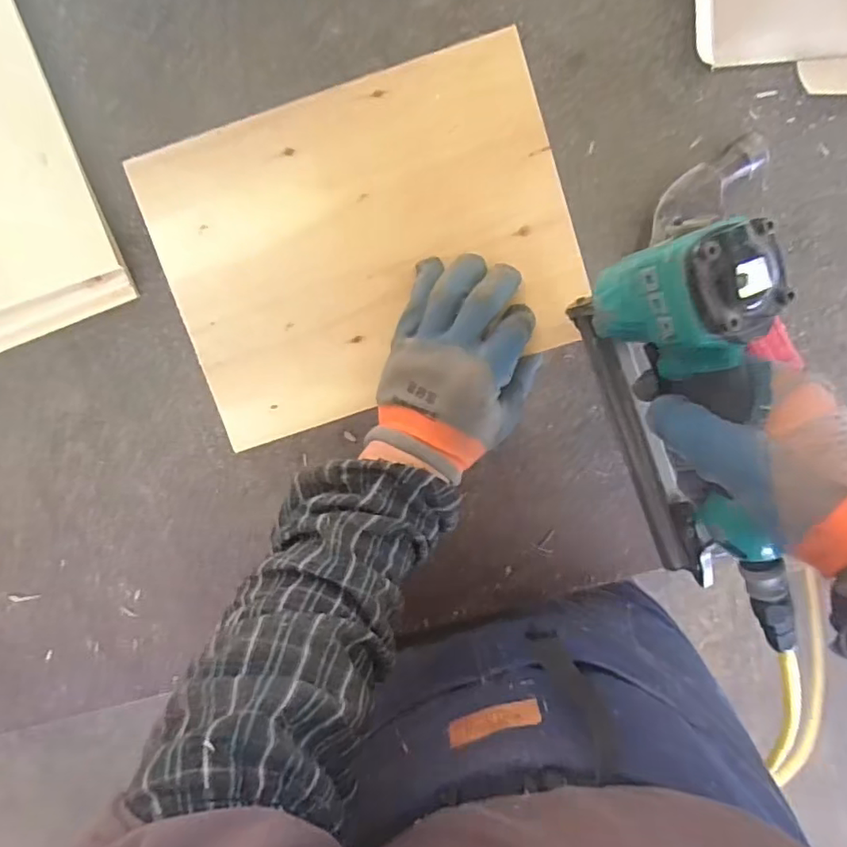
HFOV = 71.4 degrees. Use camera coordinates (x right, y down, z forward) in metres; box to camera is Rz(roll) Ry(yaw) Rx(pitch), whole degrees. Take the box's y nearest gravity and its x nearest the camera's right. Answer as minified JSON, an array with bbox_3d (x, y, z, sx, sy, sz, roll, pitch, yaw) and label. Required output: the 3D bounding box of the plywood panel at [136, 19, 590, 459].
[{"bbox_3d":[-0.041,-0.133,0.446,0.297,0.013,0.225,-18,99,3],"label":"plywood panel"}]

